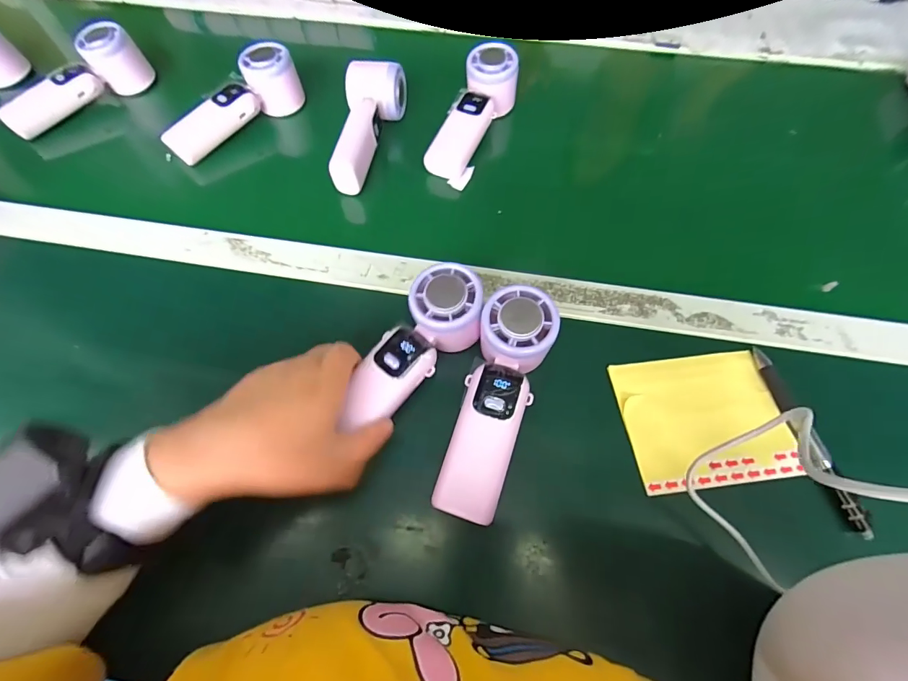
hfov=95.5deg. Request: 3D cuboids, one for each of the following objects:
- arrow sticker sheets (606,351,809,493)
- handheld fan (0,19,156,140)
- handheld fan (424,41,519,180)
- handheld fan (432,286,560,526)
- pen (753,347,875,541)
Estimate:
[{"bbox_3d":[0.191,0.059,0.316,0.118,0.008,0.099,-7,62,-3],"label":"arrow sticker sheets"},{"bbox_3d":[-0.437,-0.298,0.475,0.043,0.062,0.163,33,67,17],"label":"handheld fan"},{"bbox_3d":[0.018,-0.249,0.463,0.060,0.046,0.164,25,81,14],"label":"handheld fan"},{"bbox_3d":[0.032,0.043,0.303,0.050,0.042,0.163,17,79,10],"label":"handheld fan"},{"bbox_3d":[0.262,0.068,0.304,0.012,0.011,0.140,-9,62,-4],"label":"pen"}]

